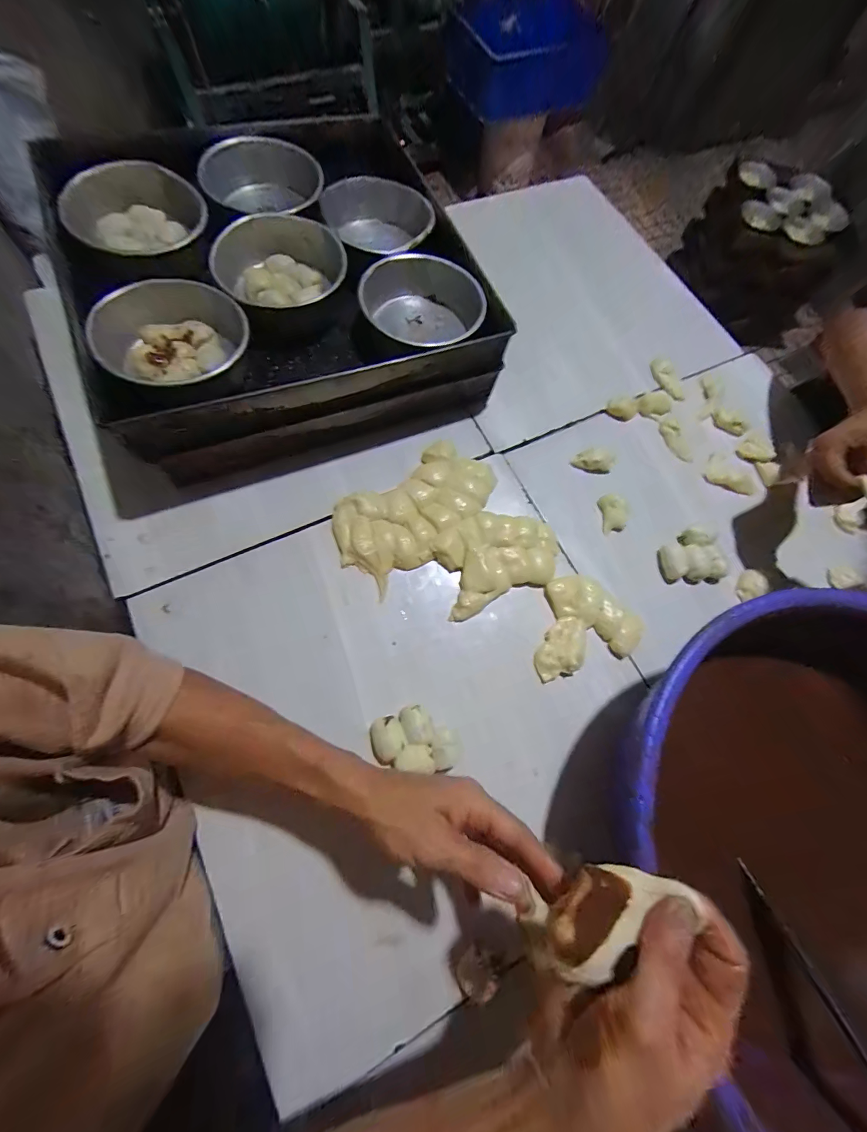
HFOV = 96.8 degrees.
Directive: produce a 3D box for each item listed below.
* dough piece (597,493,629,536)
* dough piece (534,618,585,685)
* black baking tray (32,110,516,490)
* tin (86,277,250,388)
[{"bbox_3d":[0.244,-0.071,0.523,0.032,0.027,0.048,-16,74,-9],"label":"dough piece"},{"bbox_3d":[0.152,0.099,0.455,0.045,0.025,0.083,32,73,7],"label":"dough piece"},{"bbox_3d":[-0.208,-0.392,0.530,0.463,0.138,0.495,-21,72,-8],"label":"black baking tray"},{"bbox_3d":[-0.288,-0.254,0.436,0.154,0.053,0.156,-30,76,-12],"label":"tin"}]

